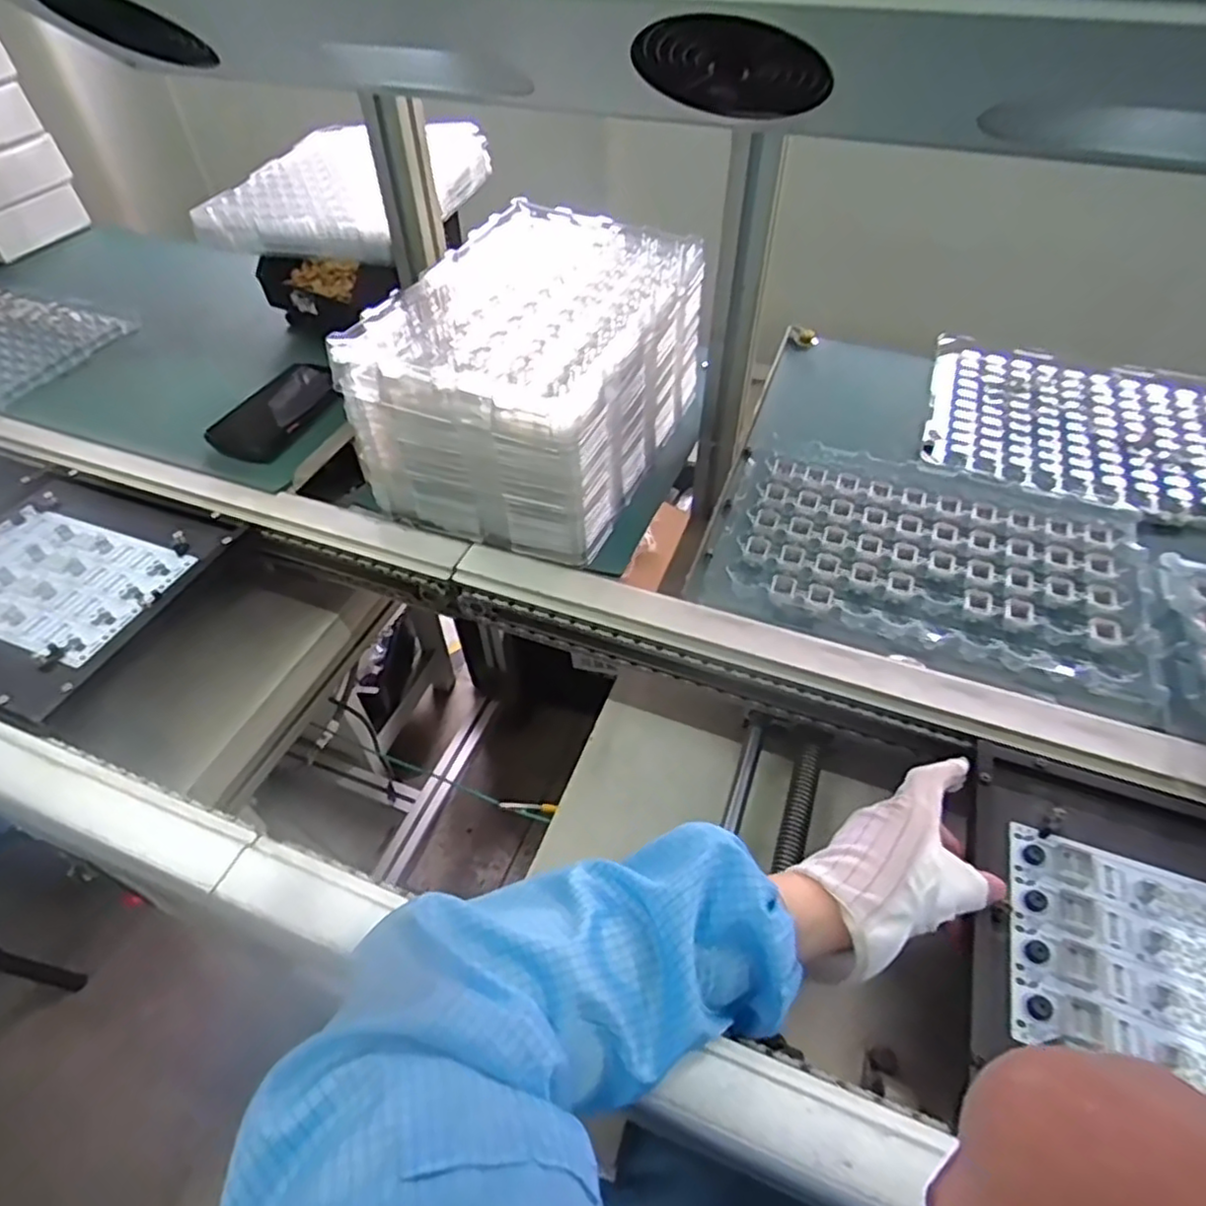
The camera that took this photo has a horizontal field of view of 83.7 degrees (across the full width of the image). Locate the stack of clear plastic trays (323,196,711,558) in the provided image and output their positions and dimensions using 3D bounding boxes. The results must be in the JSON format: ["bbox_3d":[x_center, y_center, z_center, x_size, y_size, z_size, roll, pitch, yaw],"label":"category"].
[{"bbox_3d":[-0.055,-0.228,0.658,0.225,0.158,0.327,17,50,14],"label":"stack of clear plastic trays"}]

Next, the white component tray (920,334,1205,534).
[{"bbox_3d":[0.492,-0.180,0.682,0.301,0.025,0.242,18,50,15],"label":"white component tray"}]

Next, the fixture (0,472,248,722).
[{"bbox_3d":[-0.492,-0.026,0.592,0.244,0.014,0.225,16,50,13],"label":"fixture"}]

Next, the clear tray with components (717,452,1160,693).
[{"bbox_3d":[0.280,-0.039,0.576,0.327,0.022,0.190,18,50,15],"label":"clear tray with components"}]

